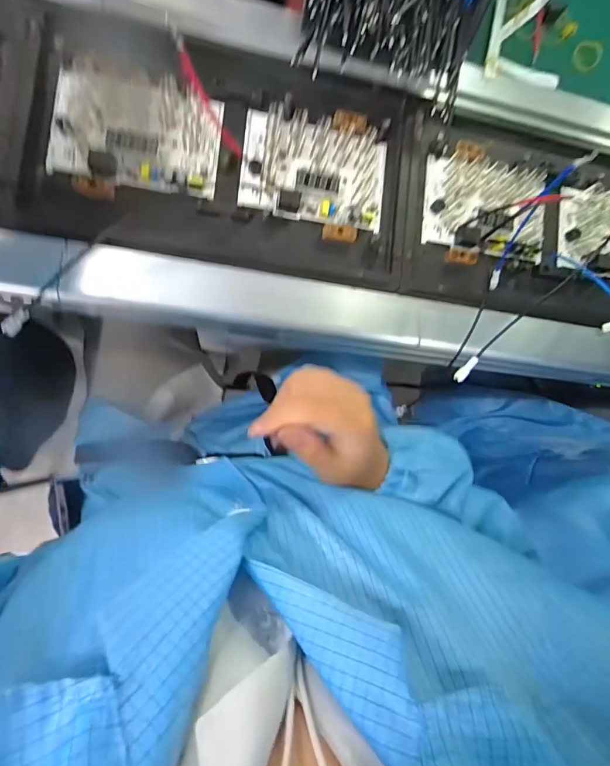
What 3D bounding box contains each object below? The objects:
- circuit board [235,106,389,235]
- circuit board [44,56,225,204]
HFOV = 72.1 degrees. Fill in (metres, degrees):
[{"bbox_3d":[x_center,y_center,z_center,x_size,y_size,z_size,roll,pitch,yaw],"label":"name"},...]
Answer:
[{"bbox_3d":[0.011,-0.198,0.386,0.136,0.019,0.092,7,89,-9],"label":"circuit board"},{"bbox_3d":[-0.142,-0.219,0.359,0.134,0.020,0.097,9,89,-9],"label":"circuit board"}]

